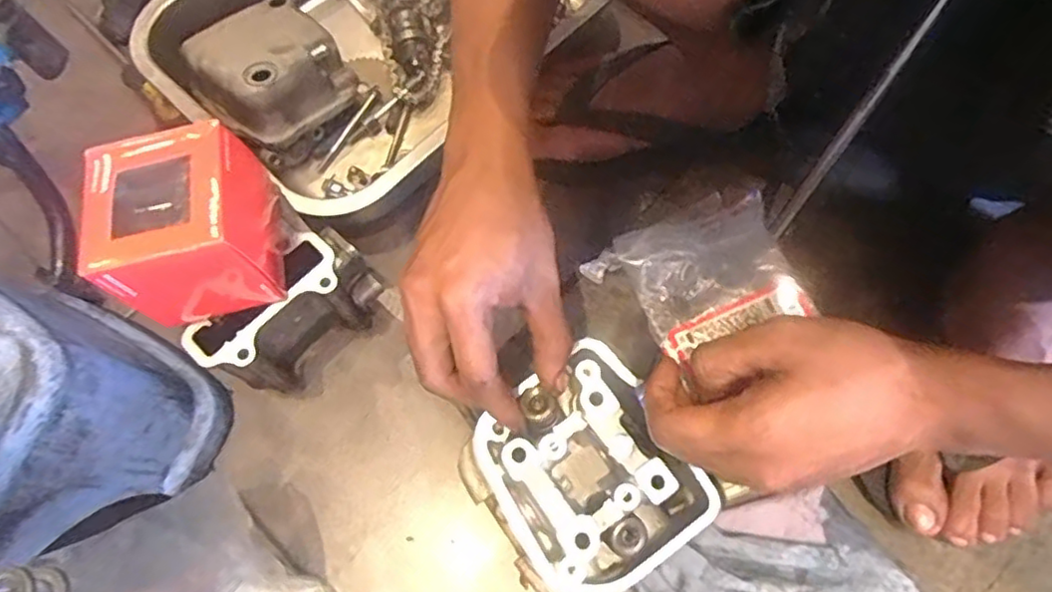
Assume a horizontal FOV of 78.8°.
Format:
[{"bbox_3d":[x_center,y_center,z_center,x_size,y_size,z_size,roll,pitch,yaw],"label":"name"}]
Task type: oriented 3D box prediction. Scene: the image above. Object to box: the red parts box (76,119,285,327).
[{"bbox_3d":[-0.190,-0.040,0.363,0.075,0.081,0.084,-15,67,-4],"label":"red parts box"}]

